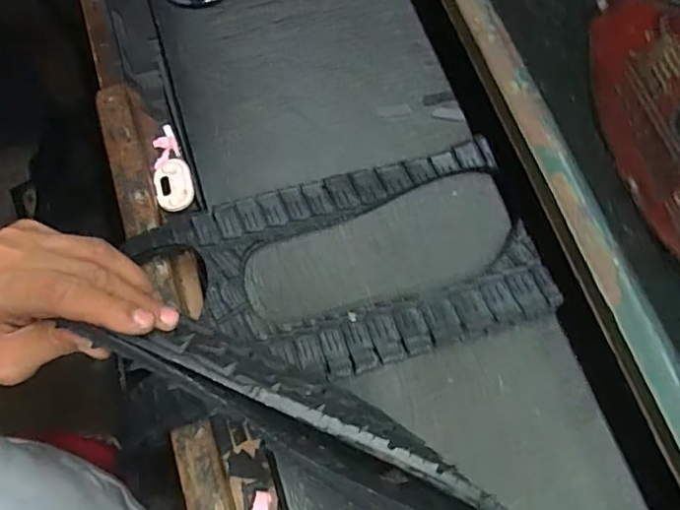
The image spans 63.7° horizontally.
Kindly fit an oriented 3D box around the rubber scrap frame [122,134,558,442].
[{"bbox_3d":[-0.018,0.021,0.516,0.405,0.034,0.191,-17,73,-3],"label":"rubber scrap frame"}]

